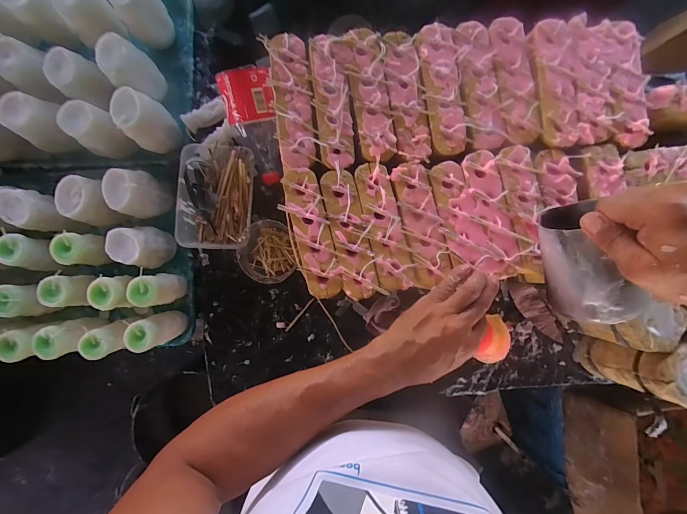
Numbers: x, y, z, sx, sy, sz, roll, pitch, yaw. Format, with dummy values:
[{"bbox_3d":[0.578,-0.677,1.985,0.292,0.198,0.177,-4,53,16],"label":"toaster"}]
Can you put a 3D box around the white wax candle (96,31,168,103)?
[{"bbox_3d":[-0.368,-0.325,0.554,0.075,0.103,0.073,0,89,-1],"label":"white wax candle"}]

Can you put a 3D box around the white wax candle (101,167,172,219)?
[{"bbox_3d":[-0.373,-0.113,0.571,0.064,0.109,0.082,8,89,-1],"label":"white wax candle"}]

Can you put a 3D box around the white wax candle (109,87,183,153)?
[{"bbox_3d":[-0.349,-0.237,0.555,0.064,0.098,0.076,-9,89,-1],"label":"white wax candle"}]

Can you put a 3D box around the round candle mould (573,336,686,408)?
[{"bbox_3d":[0.503,0.178,0.528,0.087,0.163,0.097,12,89,-1],"label":"round candle mould"}]

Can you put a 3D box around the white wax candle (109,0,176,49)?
[{"bbox_3d":[-0.353,-0.432,0.549,0.075,0.109,0.057,-38,90,-2],"label":"white wax candle"}]

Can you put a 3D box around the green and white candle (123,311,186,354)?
[{"bbox_3d":[-0.333,0.131,0.558,0.056,0.100,0.051,0,89,-1],"label":"green and white candle"}]

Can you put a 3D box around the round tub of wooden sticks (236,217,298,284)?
[{"bbox_3d":[-0.131,-0.006,0.553,0.098,0.073,0.099,0,89,-1],"label":"round tub of wooden sticks"}]

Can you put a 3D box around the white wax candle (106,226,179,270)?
[{"bbox_3d":[-0.366,-0.023,0.567,0.066,0.110,0.064,0,89,-1],"label":"white wax candle"}]

